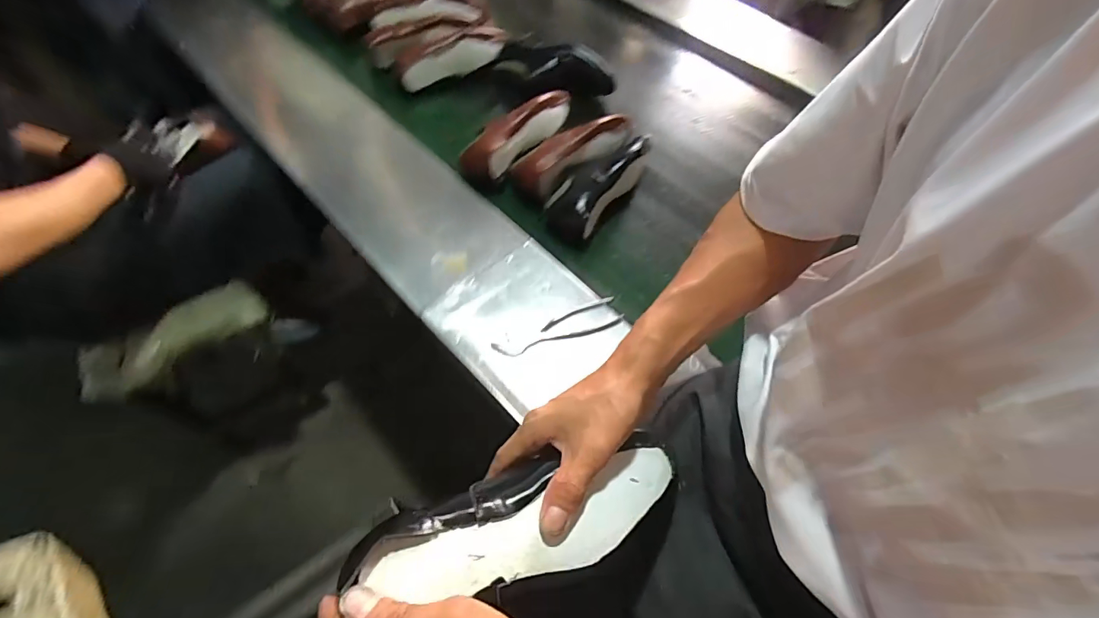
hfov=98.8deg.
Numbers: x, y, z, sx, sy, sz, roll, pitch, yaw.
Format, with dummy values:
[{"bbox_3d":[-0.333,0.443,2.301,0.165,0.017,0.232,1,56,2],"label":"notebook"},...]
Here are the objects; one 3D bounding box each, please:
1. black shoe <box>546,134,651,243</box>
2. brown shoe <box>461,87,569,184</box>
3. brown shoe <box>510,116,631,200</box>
[{"bbox_3d":[0.104,-0.237,0.855,0.085,0.079,0.281,34,62,19],"label":"black shoe"},{"bbox_3d":[-0.054,-0.337,0.906,0.081,0.076,0.272,36,62,20],"label":"brown shoe"},{"bbox_3d":[0.039,-0.300,0.885,0.239,0.079,0.083,-32,63,-21],"label":"brown shoe"}]

